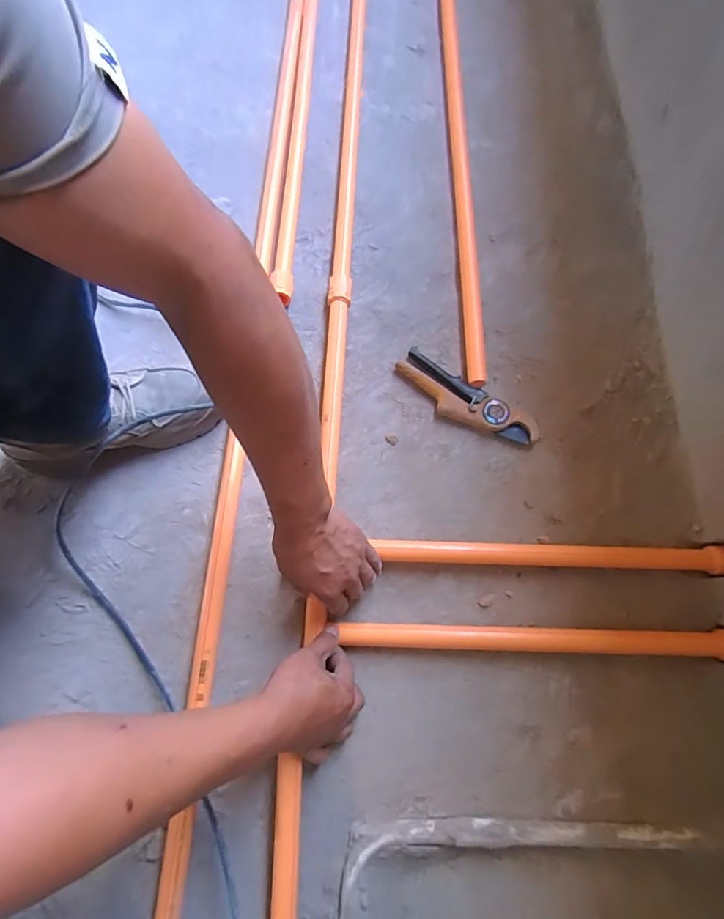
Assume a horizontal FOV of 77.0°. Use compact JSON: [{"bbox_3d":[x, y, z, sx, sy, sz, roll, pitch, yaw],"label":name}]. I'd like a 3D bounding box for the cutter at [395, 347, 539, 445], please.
[{"bbox_3d":[0.141,-0.080,0.628,0.208,0.021,0.060,31,76,9],"label":"cutter"}]

